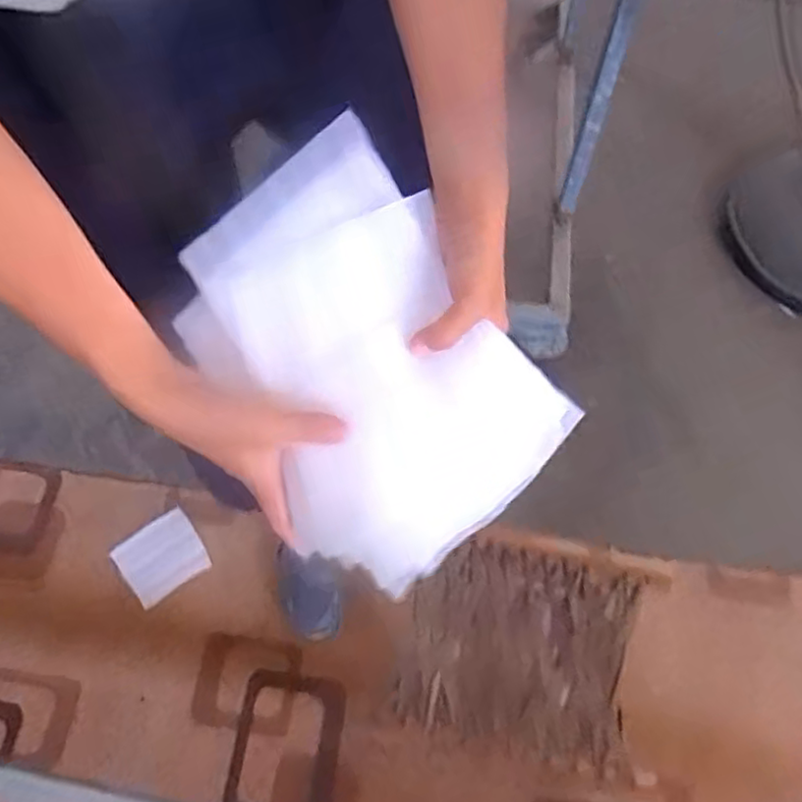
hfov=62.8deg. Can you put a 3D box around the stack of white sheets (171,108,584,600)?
[{"bbox_3d":[-0.029,-0.026,0.428,0.178,0.031,0.262,-34,82,1],"label":"stack of white sheets"}]

